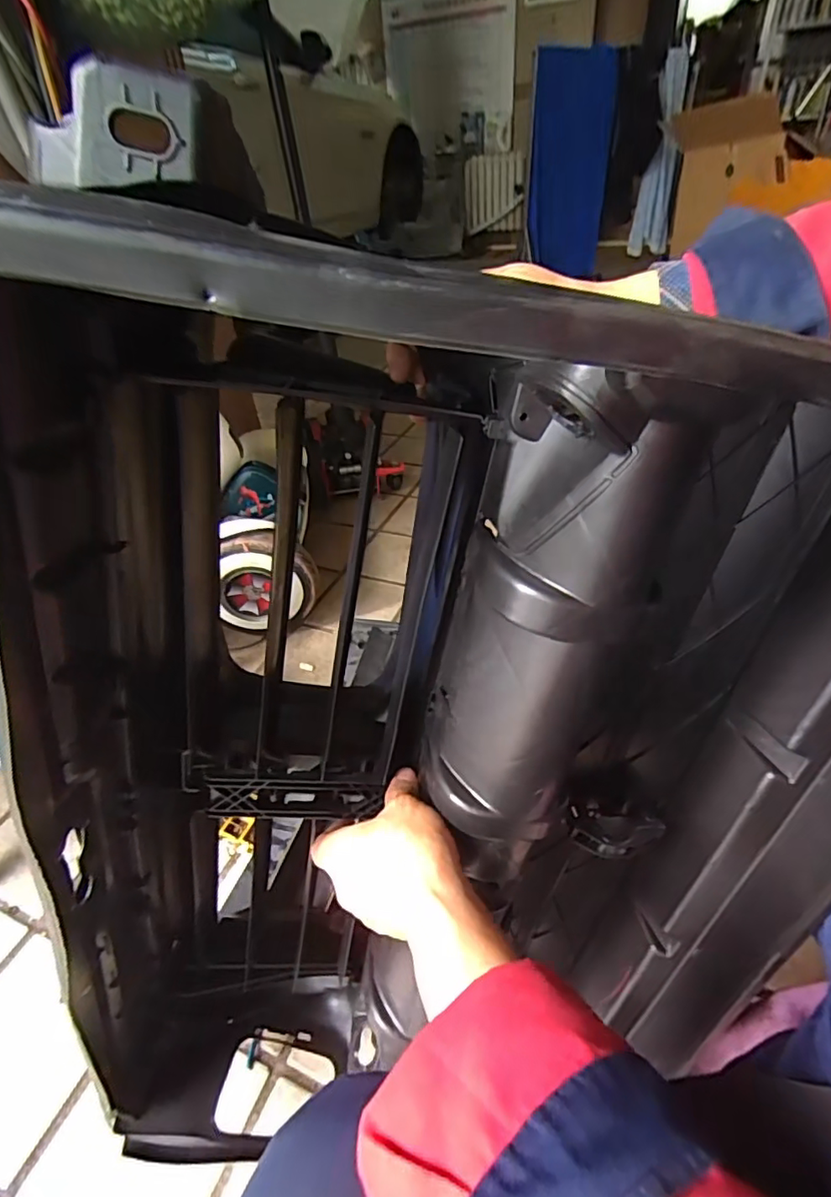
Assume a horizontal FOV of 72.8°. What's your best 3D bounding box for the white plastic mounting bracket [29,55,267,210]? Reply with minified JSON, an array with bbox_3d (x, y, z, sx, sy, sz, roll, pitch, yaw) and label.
[{"bbox_3d":[-0.101,-0.171,0.211,0.081,0.040,0.035,-16,37,-17],"label":"white plastic mounting bracket"}]

